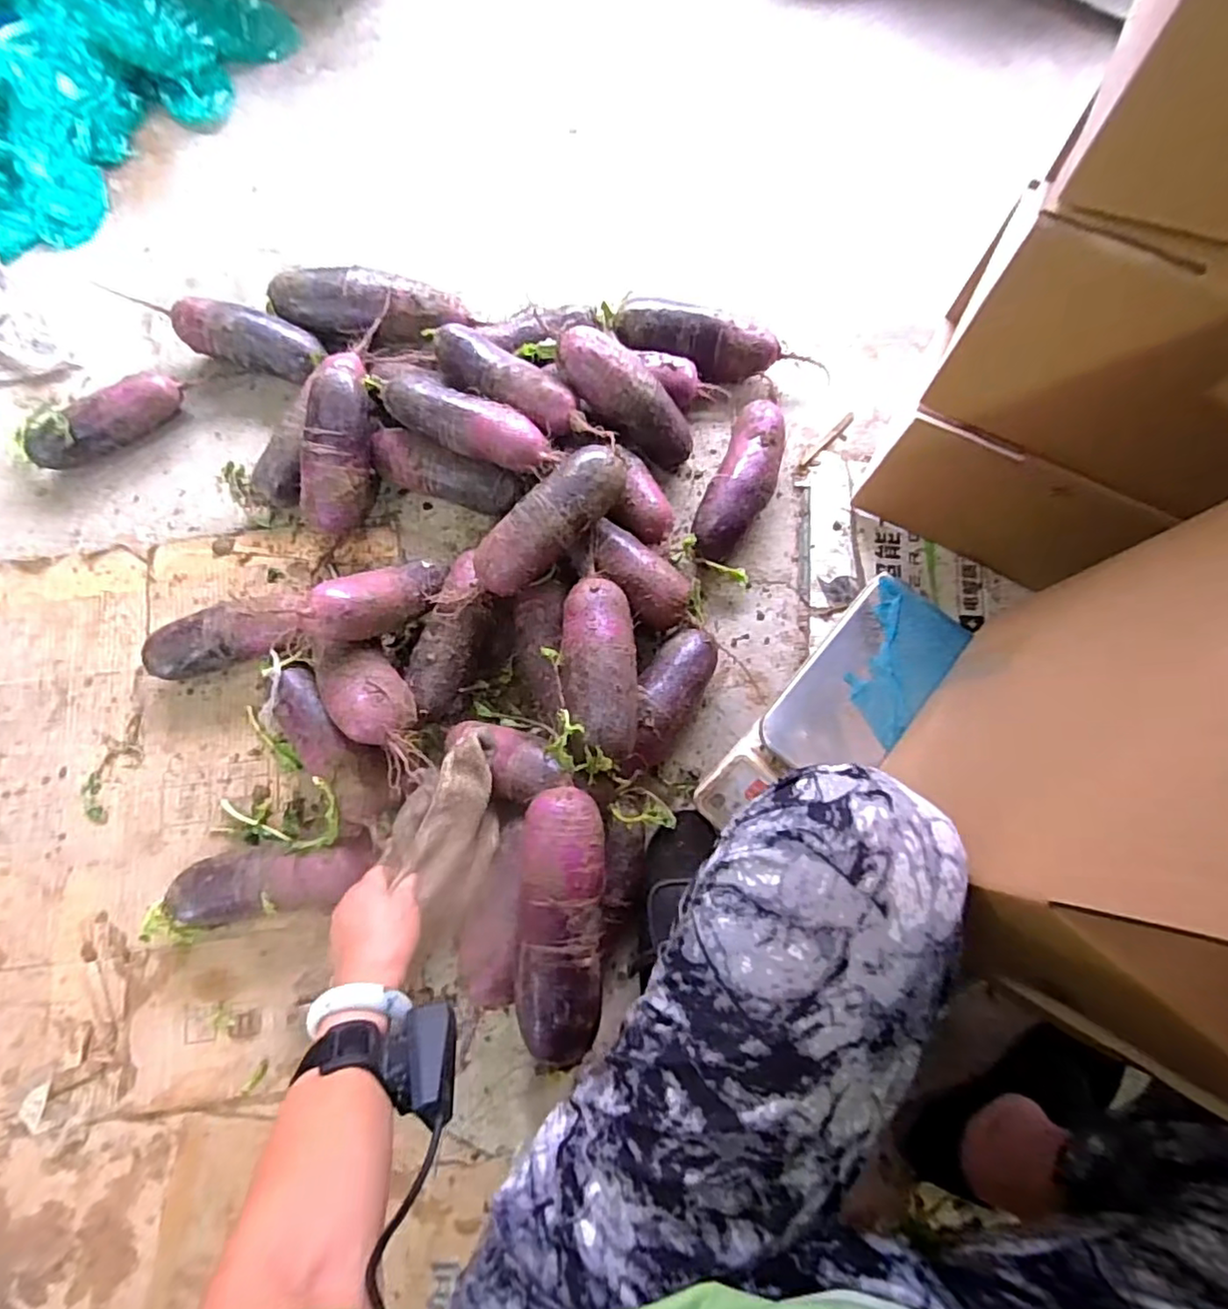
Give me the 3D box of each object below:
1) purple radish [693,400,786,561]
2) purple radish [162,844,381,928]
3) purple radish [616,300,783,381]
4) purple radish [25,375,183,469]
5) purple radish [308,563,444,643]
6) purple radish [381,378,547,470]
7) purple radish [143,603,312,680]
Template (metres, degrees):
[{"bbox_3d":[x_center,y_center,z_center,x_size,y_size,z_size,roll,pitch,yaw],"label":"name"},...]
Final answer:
[{"bbox_3d":[0.149,-0.200,0.738,0.070,0.064,0.198,21,78,6],"label":"purple radish"},{"bbox_3d":[-0.353,0.232,0.641,0.185,0.059,0.072,-8,77,-1],"label":"purple radish"},{"bbox_3d":[0.101,-0.383,0.785,0.203,0.074,0.066,14,77,4],"label":"purple radish"},{"bbox_3d":[-0.622,-0.284,0.771,0.191,0.066,0.052,-28,78,-6],"label":"purple radish"},{"bbox_3d":[-0.237,-0.057,0.649,0.067,0.050,0.162,47,42,9],"label":"purple radish"},{"bbox_3d":[-0.164,-0.252,0.697,0.207,0.068,0.061,24,78,6],"label":"purple radish"},{"bbox_3d":[-0.423,-0.019,0.698,0.186,0.067,0.070,-19,77,-4],"label":"purple radish"}]

